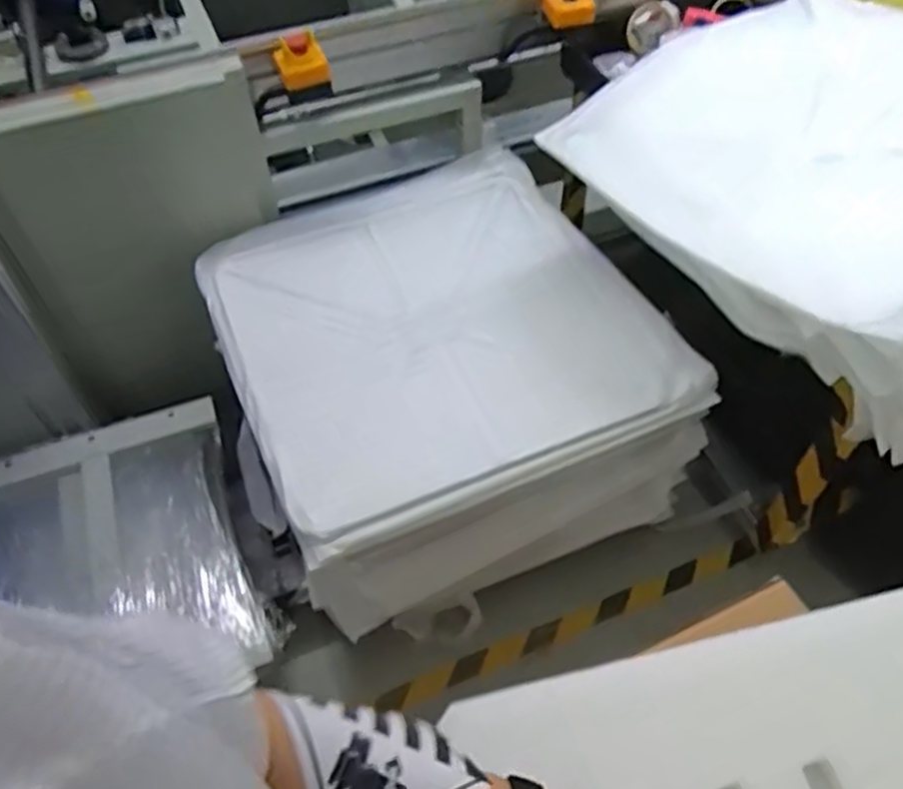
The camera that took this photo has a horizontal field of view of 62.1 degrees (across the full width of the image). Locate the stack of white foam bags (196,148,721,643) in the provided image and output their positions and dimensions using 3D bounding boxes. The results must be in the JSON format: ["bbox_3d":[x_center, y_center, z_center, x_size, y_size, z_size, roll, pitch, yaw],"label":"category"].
[{"bbox_3d":[-0.036,-0.018,1.515,0.713,0.471,0.833,-21,55,-15],"label":"stack of white foam bags"}]

